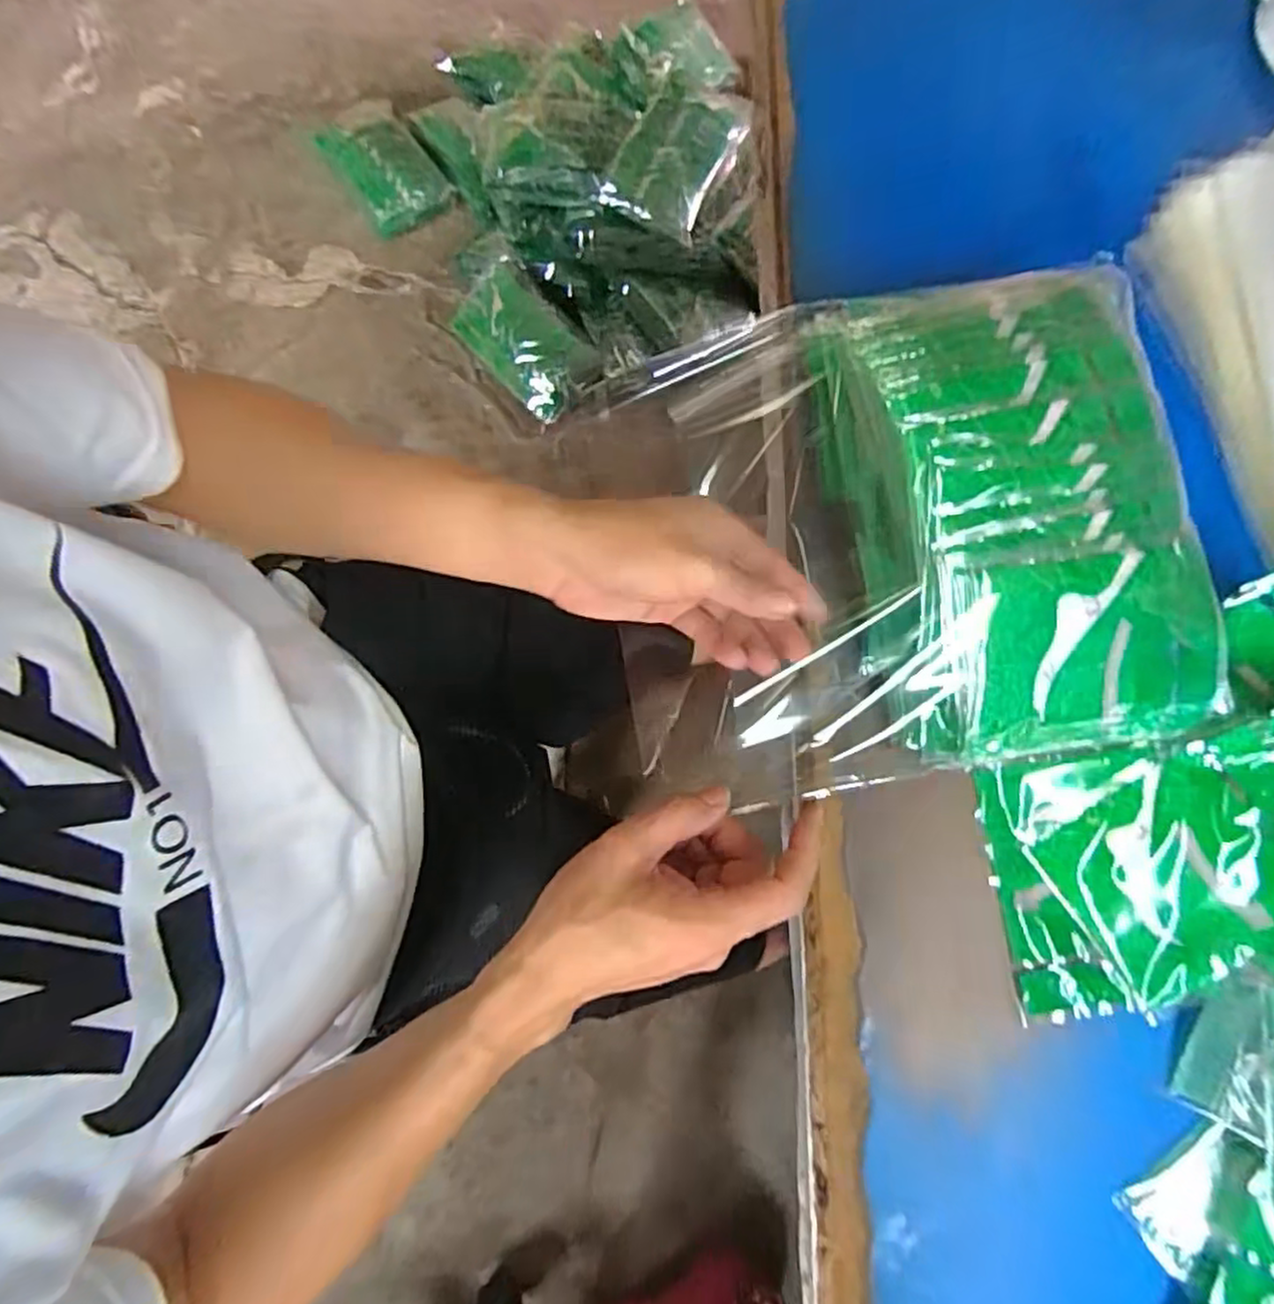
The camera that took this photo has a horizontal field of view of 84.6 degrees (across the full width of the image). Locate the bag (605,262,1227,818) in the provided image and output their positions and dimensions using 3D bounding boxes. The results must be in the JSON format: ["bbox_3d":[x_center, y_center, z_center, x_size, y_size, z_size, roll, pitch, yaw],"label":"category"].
[{"bbox_3d":[0.138,-0.063,0.387,0.292,0.106,0.257,-4,79,-2],"label":"bag"}]

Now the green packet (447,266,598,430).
[{"bbox_3d":[-0.191,-0.514,1.153,0.266,0.029,0.143,46,112,10],"label":"green packet"}]

